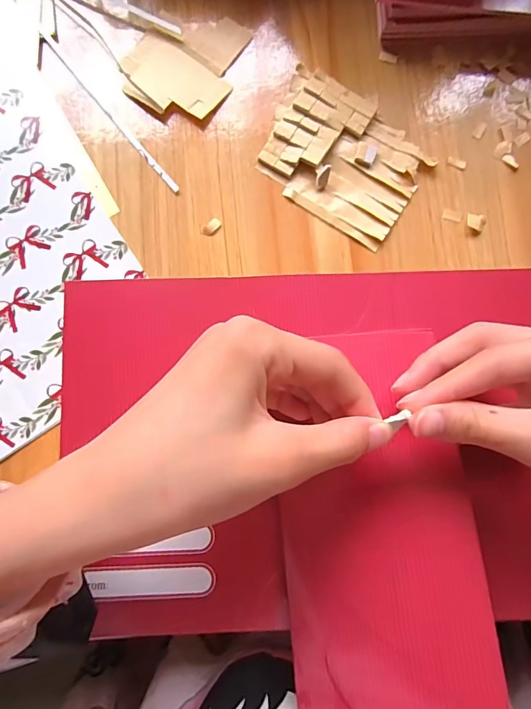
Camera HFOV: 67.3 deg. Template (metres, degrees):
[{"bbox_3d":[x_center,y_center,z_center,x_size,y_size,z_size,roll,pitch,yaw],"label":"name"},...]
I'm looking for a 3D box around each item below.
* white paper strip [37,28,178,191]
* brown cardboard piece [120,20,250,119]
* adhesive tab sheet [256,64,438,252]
[{"bbox_3d":[-0.086,-0.134,0.219,0.004,0.004,0.120,-39,86,-3],"label":"white paper strip"},{"bbox_3d":[-0.045,-0.165,0.223,0.058,0.005,0.068,29,86,3],"label":"brown cardboard piece"},{"bbox_3d":[0.041,-0.108,0.217,0.088,0.006,0.069,33,86,3],"label":"adhesive tab sheet"}]

